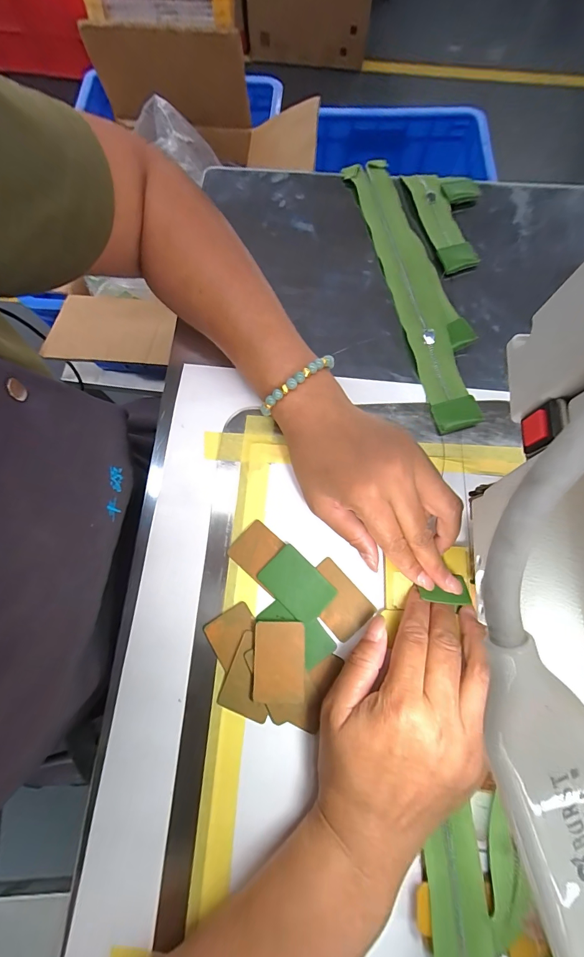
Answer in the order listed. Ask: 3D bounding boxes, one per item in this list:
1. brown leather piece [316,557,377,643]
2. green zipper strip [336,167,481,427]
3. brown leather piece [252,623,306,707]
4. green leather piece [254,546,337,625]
[{"bbox_3d":[0.032,0.089,0.263,0.035,0.004,0.051,-42,80,-9],"label":"brown leather piece"},{"bbox_3d":[0.108,-0.175,0.325,0.041,0.010,0.282,-12,77,-3],"label":"green zipper strip"},{"bbox_3d":[-0.009,0.126,0.248,0.035,0.004,0.051,1,74,0],"label":"brown leather piece"},{"bbox_3d":[0.004,0.078,0.264,0.052,0.004,0.035,42,80,9],"label":"green leather piece"}]

